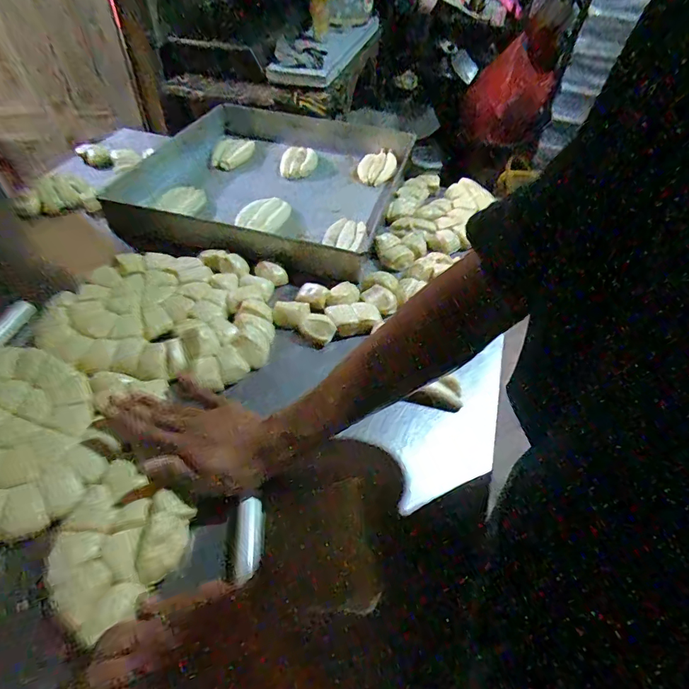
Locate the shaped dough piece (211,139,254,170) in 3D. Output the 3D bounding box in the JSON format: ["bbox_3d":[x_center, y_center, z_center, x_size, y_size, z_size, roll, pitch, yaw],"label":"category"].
[{"bbox_3d":[-0.240,-0.402,0.939,0.060,0.034,0.102,25,51,19],"label":"shaped dough piece"}]

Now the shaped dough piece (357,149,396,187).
[{"bbox_3d":[0.070,-0.375,0.938,0.072,0.033,0.110,11,48,7],"label":"shaped dough piece"}]

